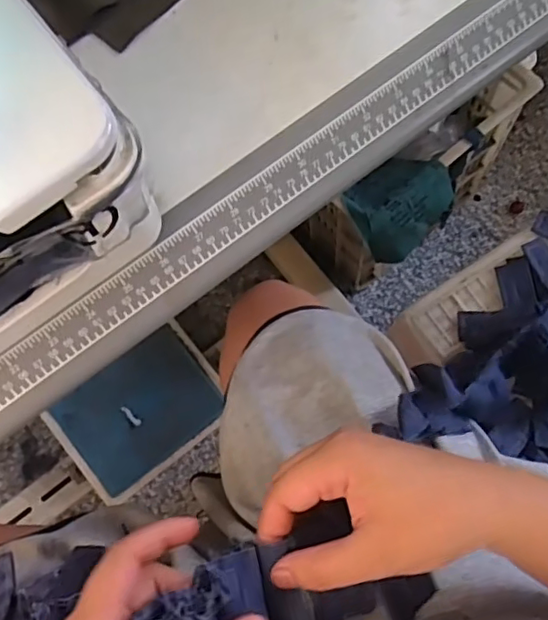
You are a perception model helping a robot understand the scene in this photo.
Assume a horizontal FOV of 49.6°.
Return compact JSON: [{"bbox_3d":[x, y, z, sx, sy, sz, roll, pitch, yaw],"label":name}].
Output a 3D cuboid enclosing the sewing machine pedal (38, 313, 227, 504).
[{"bbox_3d":[-0.221,0.170,0.996,0.266,0.029,0.189,-37,98,-10],"label":"sewing machine pedal"}]

